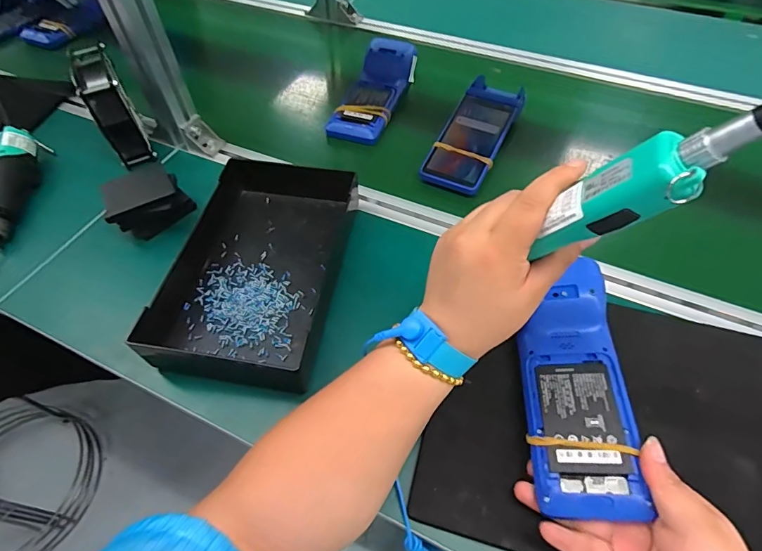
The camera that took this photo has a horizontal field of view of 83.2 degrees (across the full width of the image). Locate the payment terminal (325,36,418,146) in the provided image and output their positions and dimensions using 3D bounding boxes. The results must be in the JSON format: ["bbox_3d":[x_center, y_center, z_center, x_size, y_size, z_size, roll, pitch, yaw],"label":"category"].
[{"bbox_3d":[-0.010,-0.292,0.670,0.088,0.056,0.222,14,55,10],"label":"payment terminal"}]

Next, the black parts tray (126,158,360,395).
[{"bbox_3d":[-0.130,-0.017,0.464,0.161,0.063,0.267,8,55,6],"label":"black parts tray"}]

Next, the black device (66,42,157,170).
[{"bbox_3d":[-0.368,-0.232,0.588,0.055,0.112,0.133,-29,59,-19],"label":"black device"}]

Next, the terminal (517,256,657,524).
[{"bbox_3d":[0.165,0.085,0.364,0.075,0.038,0.209,8,59,5],"label":"terminal"}]

